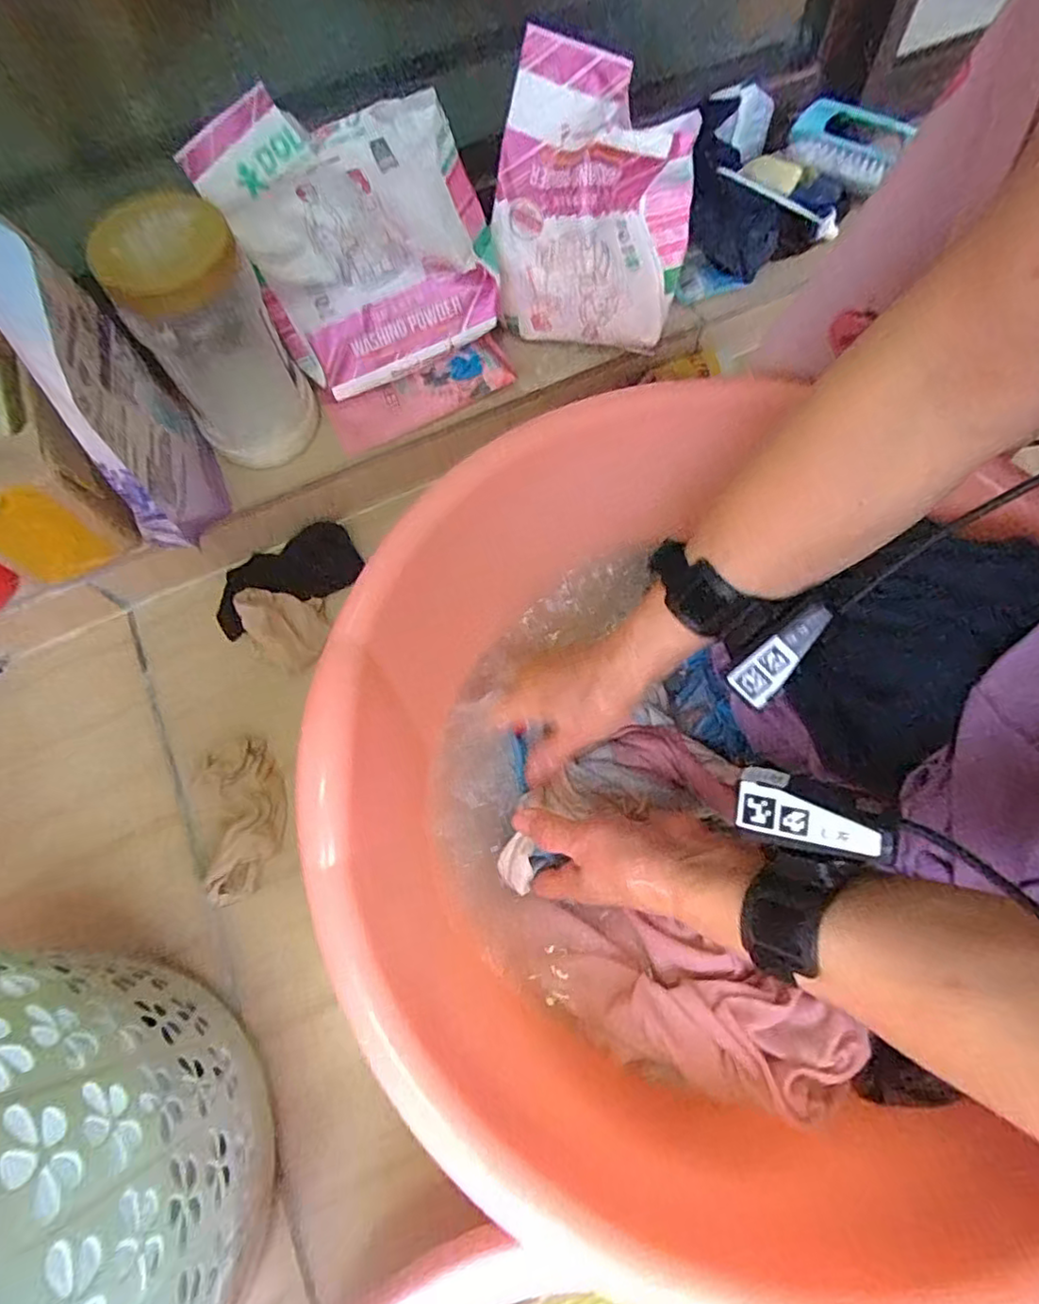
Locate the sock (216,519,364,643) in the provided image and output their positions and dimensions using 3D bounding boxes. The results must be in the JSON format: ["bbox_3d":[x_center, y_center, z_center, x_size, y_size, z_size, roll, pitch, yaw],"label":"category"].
[{"bbox_3d":[-0.220,-0.076,0.570,0.137,0.050,0.077,-27,70,-9],"label":"sock"}]

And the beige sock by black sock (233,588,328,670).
[{"bbox_3d":[-0.203,-0.023,0.542,0.059,0.062,0.073,-18,69,-6],"label":"beige sock by black sock"}]

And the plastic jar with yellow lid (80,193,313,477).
[{"bbox_3d":[-0.235,-0.245,0.487,0.097,0.166,0.096,-29,70,-10],"label":"plastic jar with yellow lid"}]

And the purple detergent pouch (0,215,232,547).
[{"bbox_3d":[-0.298,-0.195,0.427,0.073,0.243,0.155,-35,71,-12],"label":"purple detergent pouch"}]

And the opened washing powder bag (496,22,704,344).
[{"bbox_3d":[0.065,-0.373,0.524,0.162,0.163,0.121,8,68,4],"label":"opened washing powder bag"}]

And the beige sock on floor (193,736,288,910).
[{"bbox_3d":[-0.223,0.129,0.496,0.063,0.032,0.122,-20,69,-7],"label":"beige sock on floor"}]

